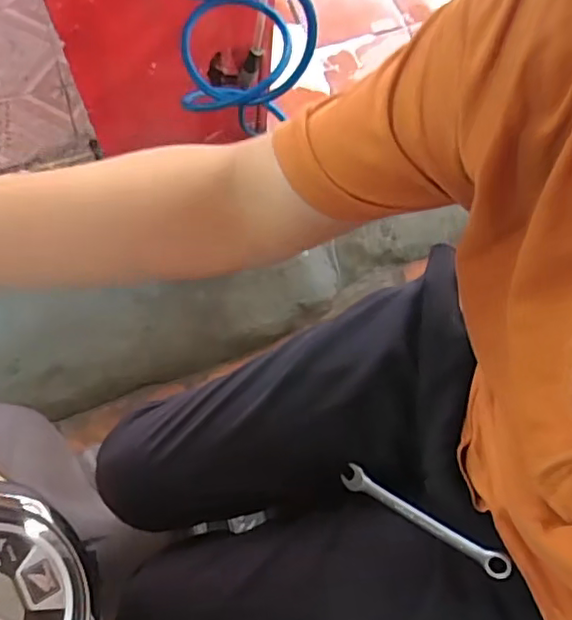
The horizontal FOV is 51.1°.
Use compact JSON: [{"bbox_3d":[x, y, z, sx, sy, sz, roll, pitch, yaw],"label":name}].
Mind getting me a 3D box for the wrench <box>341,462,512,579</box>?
[{"bbox_3d":[0.110,0.171,0.493,0.151,0.015,0.018,23,68,38],"label":"wrench"}]

